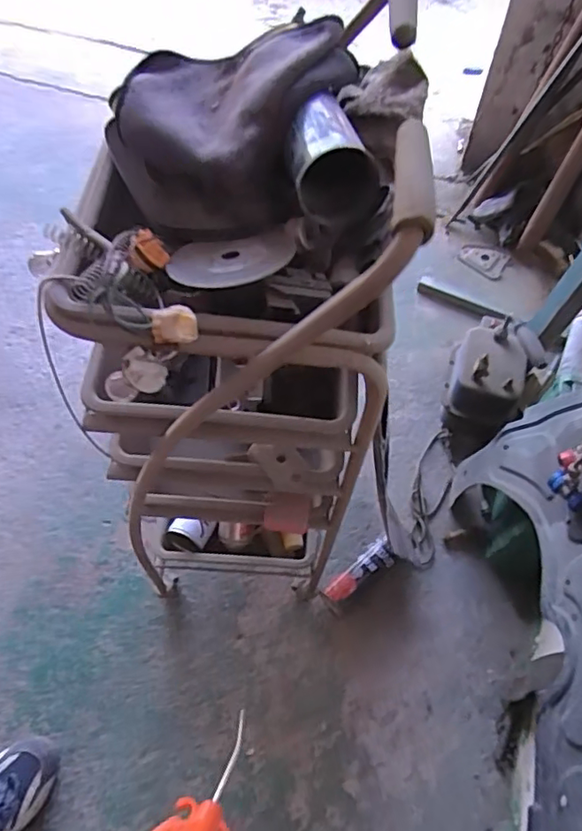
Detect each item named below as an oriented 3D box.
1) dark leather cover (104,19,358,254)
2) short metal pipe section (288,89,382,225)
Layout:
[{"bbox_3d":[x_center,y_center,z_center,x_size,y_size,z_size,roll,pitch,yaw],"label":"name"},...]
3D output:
[{"bbox_3d":[-0.066,-0.249,0.500,0.192,0.095,0.192,16,59,9],"label":"dark leather cover"},{"bbox_3d":[0.030,-0.212,0.462,0.063,0.067,0.103,-5,58,-5],"label":"short metal pipe section"}]

